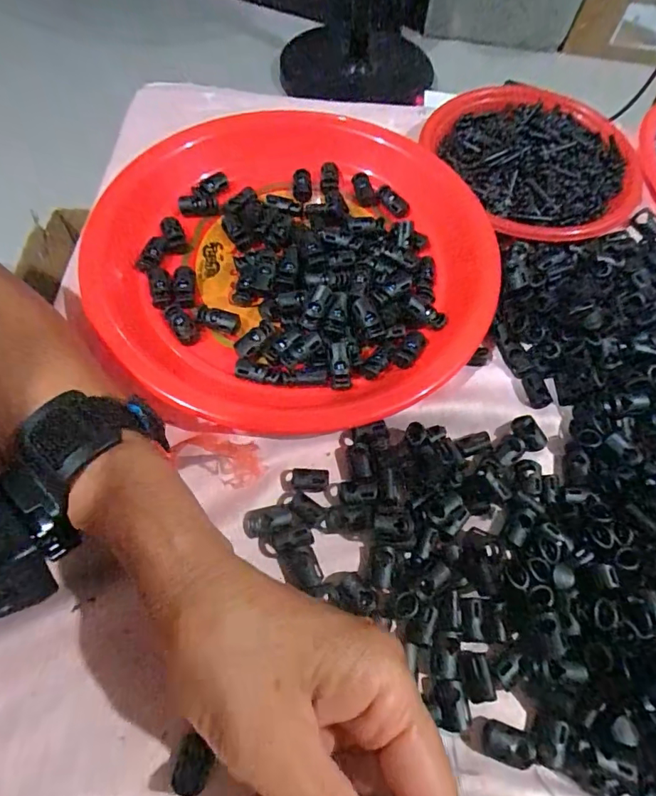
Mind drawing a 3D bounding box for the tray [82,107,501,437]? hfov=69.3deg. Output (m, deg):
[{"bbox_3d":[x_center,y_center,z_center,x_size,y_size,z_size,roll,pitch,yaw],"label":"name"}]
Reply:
[{"bbox_3d":[-0.019,-0.094,0.311,0.253,0.023,0.246,-17,65,-12],"label":"tray"}]

